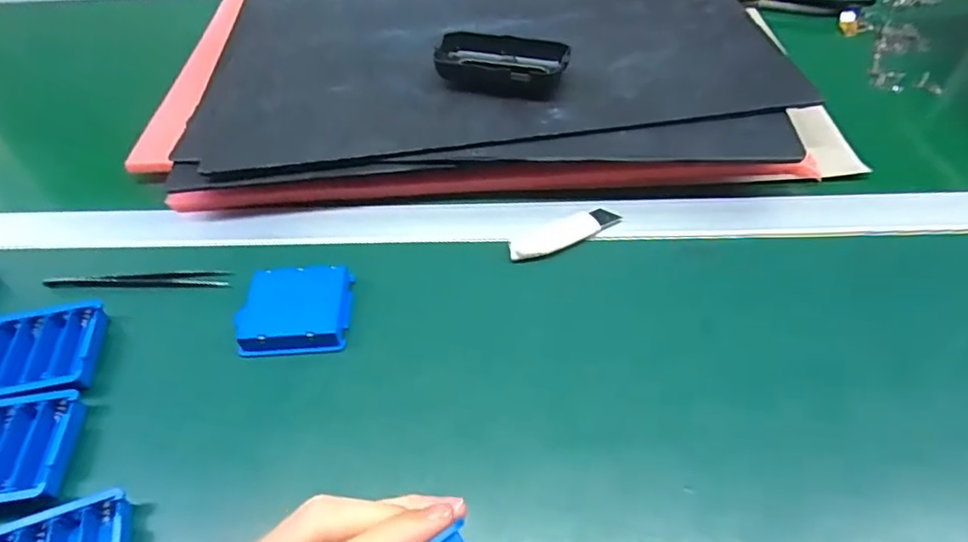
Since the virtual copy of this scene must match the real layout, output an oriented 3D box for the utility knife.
[{"bbox_3d":[0.059,-0.029,0.413,0.087,0.004,0.022,-24,54,-15],"label":"utility knife"}]

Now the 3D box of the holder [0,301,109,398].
[{"bbox_3d":[-0.292,0.054,0.370,0.071,0.019,0.068,-8,49,-3],"label":"holder"}]

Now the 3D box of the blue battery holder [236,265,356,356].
[{"bbox_3d":[-0.128,0.027,0.382,0.071,0.022,0.062,-4,49,1],"label":"blue battery holder"}]

